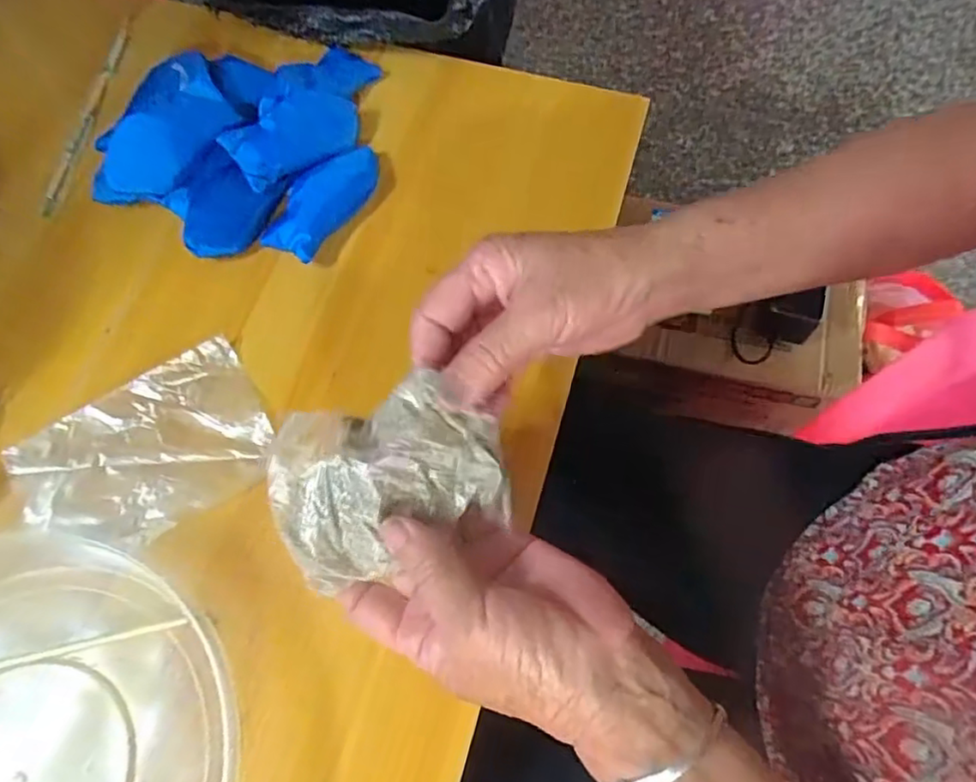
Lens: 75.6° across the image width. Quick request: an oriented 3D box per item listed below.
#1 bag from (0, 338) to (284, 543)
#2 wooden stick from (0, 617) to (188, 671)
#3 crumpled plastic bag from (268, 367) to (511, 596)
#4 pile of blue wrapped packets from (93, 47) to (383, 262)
[{"bbox_3d":[-0.203,0.037,0.374,0.140,0.004,0.097,-30,70,-11],"label":"bag"},{"bbox_3d":[-0.243,0.141,0.331,0.162,0.004,0.005,-12,68,-4],"label":"wooden stick"},{"bbox_3d":[-0.045,0.040,0.286,0.103,0.033,0.078,-12,68,-4],"label":"crumpled plastic bag"},{"bbox_3d":[-0.173,-0.181,0.442,0.180,0.043,0.175,3,68,2],"label":"pile of blue wrapped packets"}]

